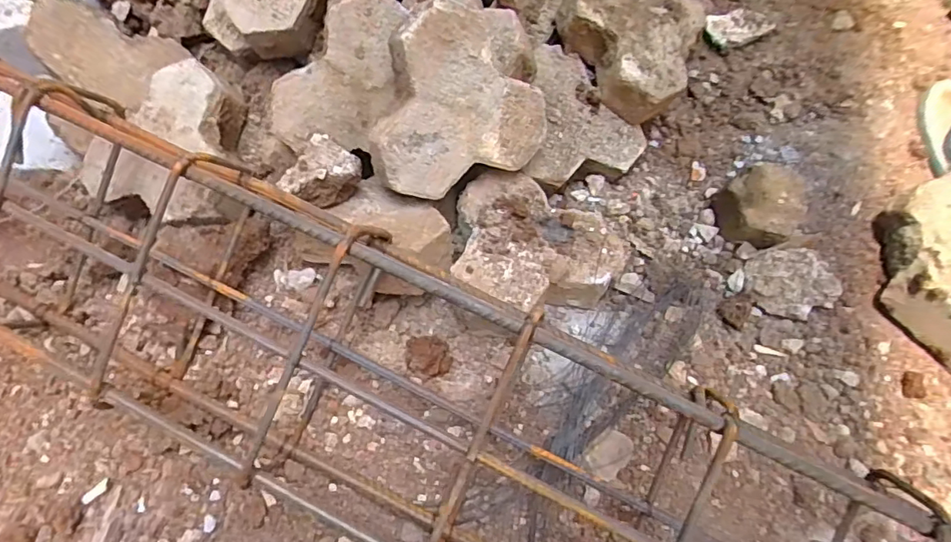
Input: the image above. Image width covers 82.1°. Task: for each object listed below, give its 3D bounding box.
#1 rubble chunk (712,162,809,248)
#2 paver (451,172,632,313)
[{"bbox_3d":[0.376,-0.084,0.717,0.095,0.059,0.098,1,71,-2],"label":"rubble chunk"},{"bbox_3d":[0.061,-0.026,0.618,0.198,0.056,0.155,29,72,8],"label":"paver"}]

